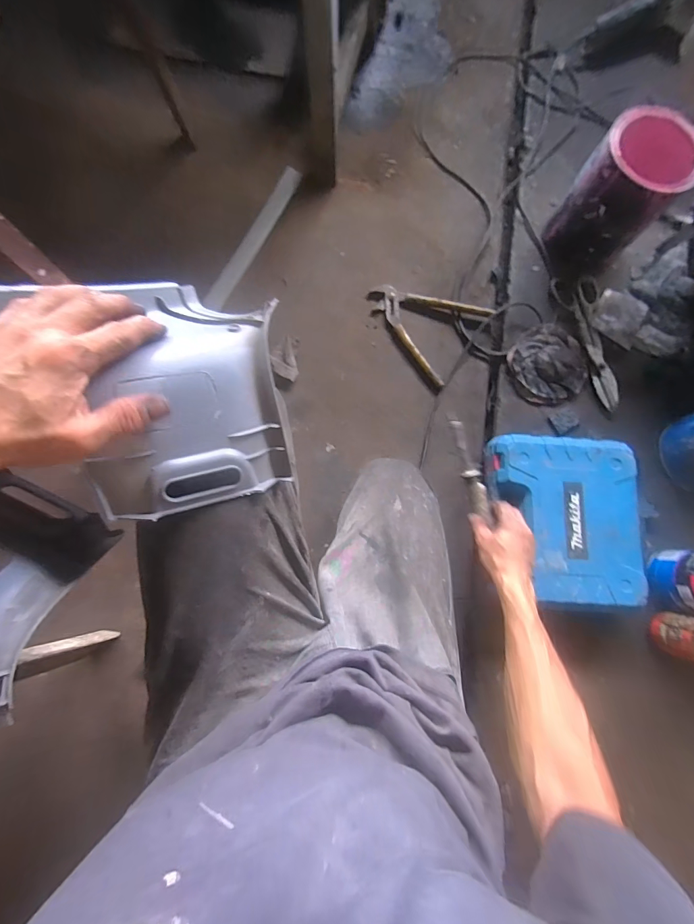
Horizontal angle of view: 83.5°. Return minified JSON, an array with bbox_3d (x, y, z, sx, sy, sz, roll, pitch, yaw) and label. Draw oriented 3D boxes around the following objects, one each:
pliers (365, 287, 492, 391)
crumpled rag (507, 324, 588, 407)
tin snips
[{"bbox_3d":[0.143,-0.282,0.774,0.227,0.023,0.182,37,81,8],"label":"pliers"},{"bbox_3d":[0.392,-0.189,0.752,0.149,0.022,0.146,-29,79,-5],"label":"crumpled rag"},{"bbox_3d":[0.482,-0.237,0.754,0.088,0.013,0.279,-14,79,-2],"label":"tin snips"}]

